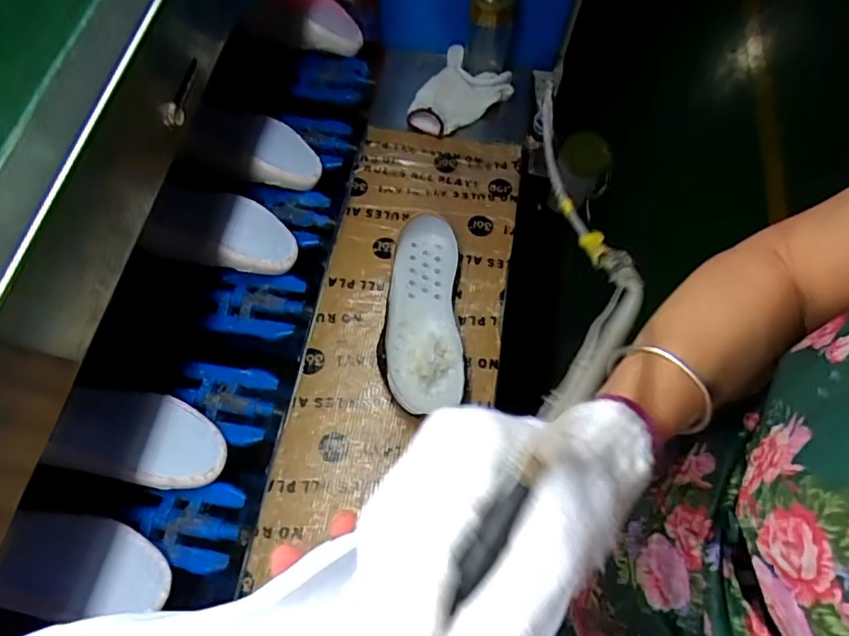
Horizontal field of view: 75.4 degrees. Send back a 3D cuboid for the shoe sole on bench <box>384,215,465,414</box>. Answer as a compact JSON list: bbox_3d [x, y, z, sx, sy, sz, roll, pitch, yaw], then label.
[{"bbox_3d":[-0.001,-0.009,0.648,0.085,0.029,0.239,1,63,-3],"label":"shoe sole on bench"}]

